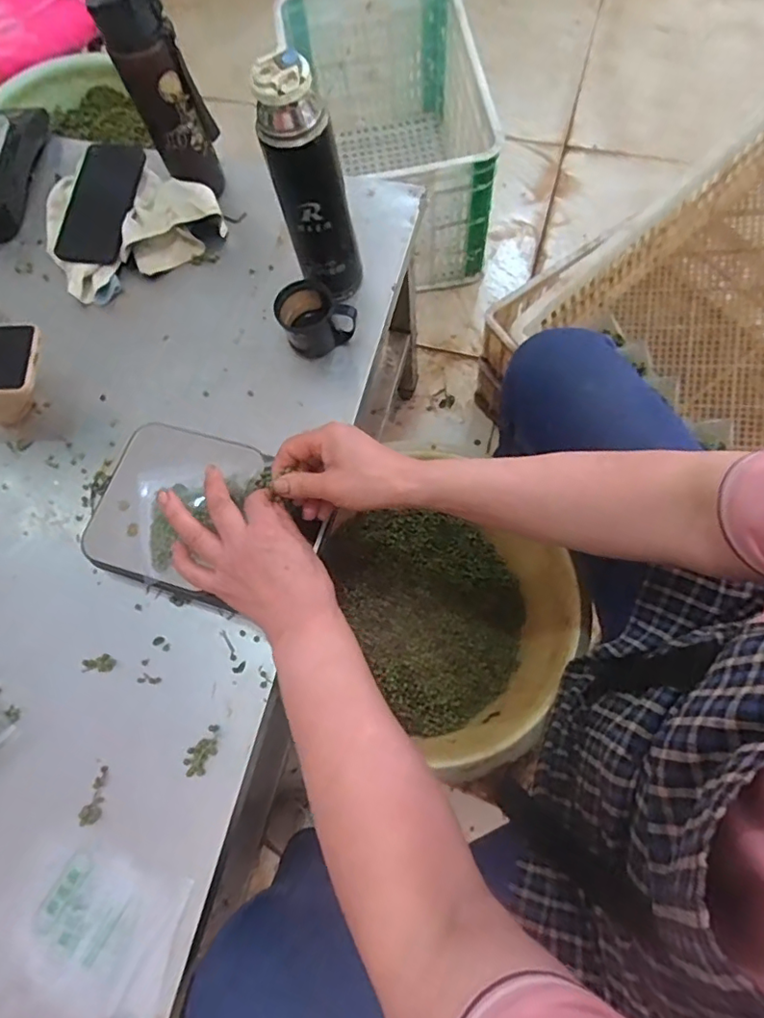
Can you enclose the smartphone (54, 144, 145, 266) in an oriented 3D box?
[{"bbox_3d":[-0.349,-0.379,0.693,0.083,0.009,0.163,8,78,7],"label":"smartphone"}]

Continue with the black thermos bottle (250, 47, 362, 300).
[{"bbox_3d":[-0.064,-0.300,0.547,0.075,0.248,0.070,-9,70,-1],"label":"black thermos bottle"}]

